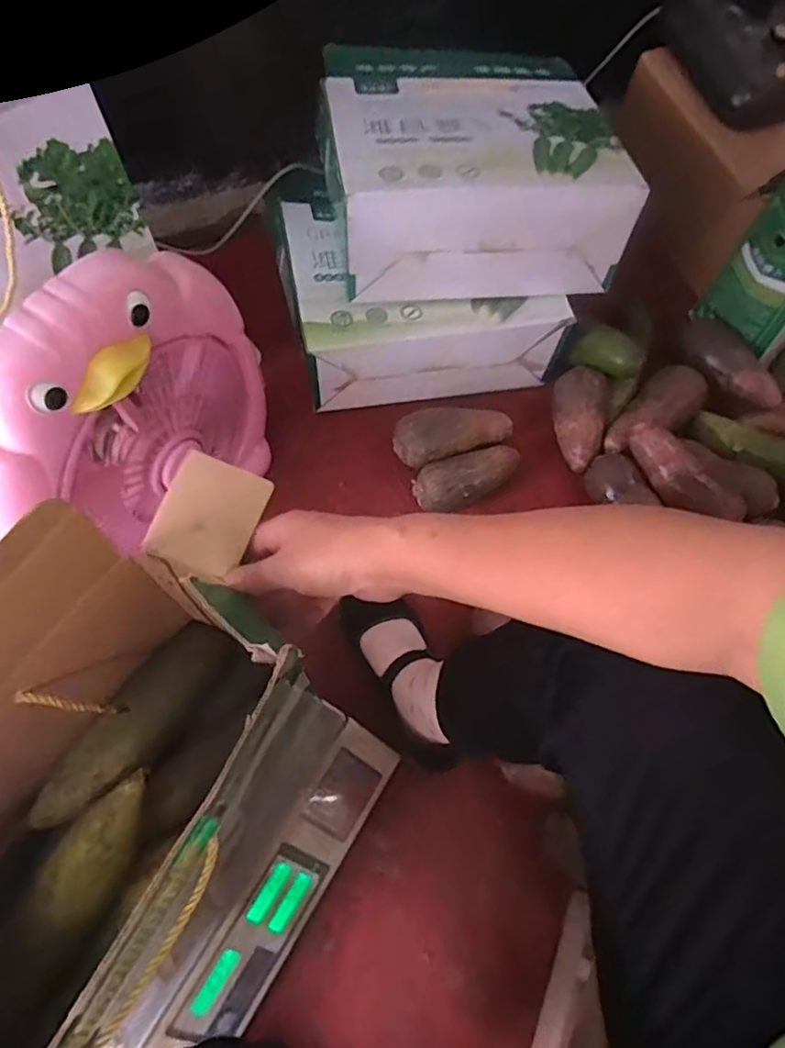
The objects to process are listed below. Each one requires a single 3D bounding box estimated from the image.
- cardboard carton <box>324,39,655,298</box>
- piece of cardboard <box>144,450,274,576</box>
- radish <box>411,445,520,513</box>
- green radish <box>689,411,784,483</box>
[{"bbox_3d":[0.098,-0.493,0.790,0.355,0.140,0.365,-5,69,-4],"label":"cardboard carton"},{"bbox_3d":[-0.121,-0.005,0.396,0.060,0.006,0.074,25,87,-6],"label":"piece of cardboard"},{"bbox_3d":[0.101,-0.059,0.793,0.150,0.051,0.063,-19,70,-10],"label":"radish"},{"bbox_3d":[0.500,-0.096,0.803,0.202,0.035,0.046,32,70,28],"label":"green radish"}]

